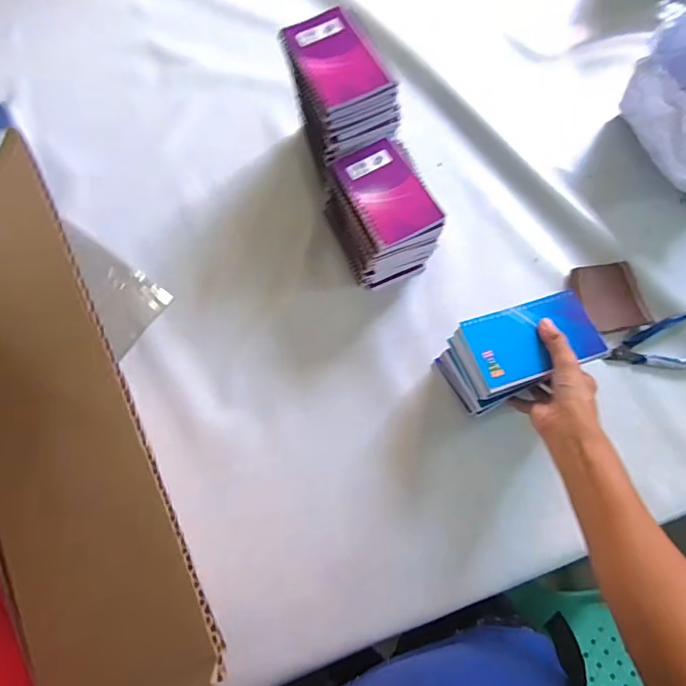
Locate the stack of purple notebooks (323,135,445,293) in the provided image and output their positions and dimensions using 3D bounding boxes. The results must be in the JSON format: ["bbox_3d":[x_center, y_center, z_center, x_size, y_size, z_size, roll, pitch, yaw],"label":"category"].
[{"bbox_3d":[0.048,-0.157,0.605,0.102,0.118,0.141,-22,72,-5],"label":"stack of purple notebooks"}]

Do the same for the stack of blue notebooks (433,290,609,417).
[{"bbox_3d":[0.197,0.011,0.548,0.145,0.094,0.089,-22,72,-5],"label":"stack of blue notebooks"}]

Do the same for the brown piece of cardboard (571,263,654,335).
[{"bbox_3d":[0.338,-0.059,0.605,0.075,0.018,0.086,-11,71,-2],"label":"brown piece of cardboard"}]

